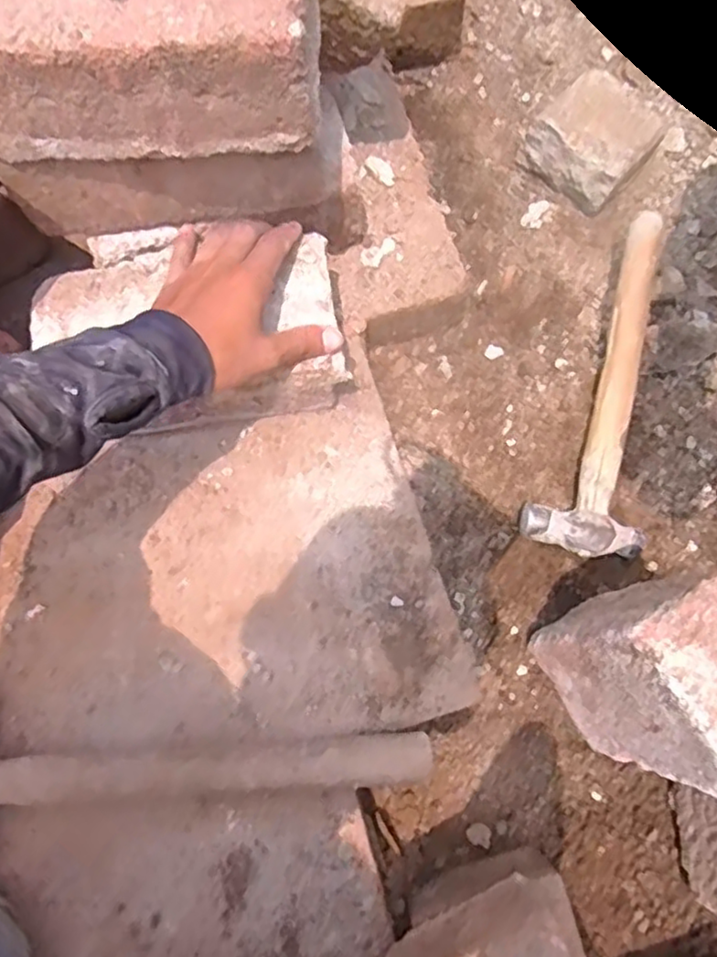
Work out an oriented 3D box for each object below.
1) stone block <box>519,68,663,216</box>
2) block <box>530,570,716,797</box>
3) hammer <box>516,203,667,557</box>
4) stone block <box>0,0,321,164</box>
[{"bbox_3d":[0.235,-0.338,0.664,0.106,0.069,0.108,-41,77,-10],"label":"stone block"},{"bbox_3d":[0.197,0.127,0.426,0.087,0.180,0.106,-36,76,-9],"label":"block"},{"bbox_3d":[0.229,-0.084,0.587,0.088,0.054,0.313,19,75,7],"label":"hammer"},{"bbox_3d":[-0.129,-0.249,0.378,0.211,0.075,0.098,-2,74,1],"label":"stone block"}]

